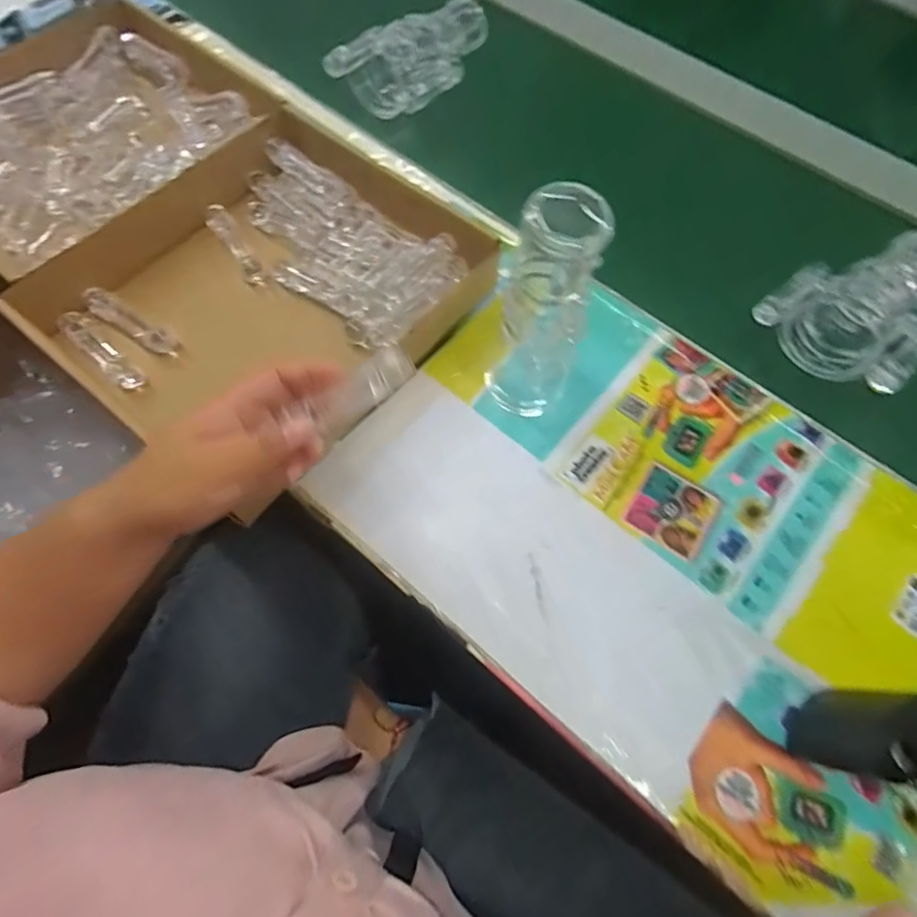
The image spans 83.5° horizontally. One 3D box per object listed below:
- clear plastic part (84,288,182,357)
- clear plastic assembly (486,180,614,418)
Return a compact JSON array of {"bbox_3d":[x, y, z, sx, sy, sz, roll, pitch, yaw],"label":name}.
[{"bbox_3d":[-0.289,-0.118,0.454,0.091,0.022,0.022,30,70,10],"label":"clear plastic part"},{"bbox_3d":[0.060,-0.100,0.369,0.062,0.177,0.052,25,69,8],"label":"clear plastic assembly"}]

